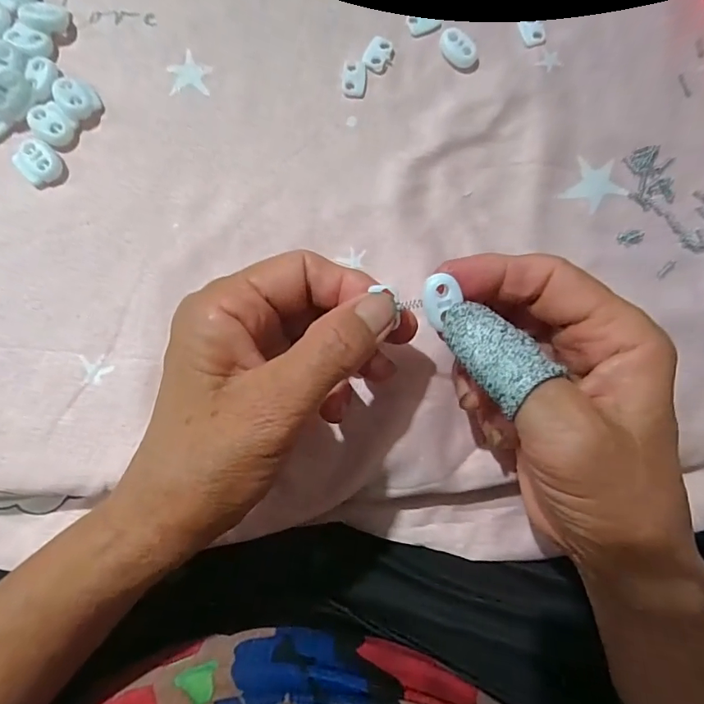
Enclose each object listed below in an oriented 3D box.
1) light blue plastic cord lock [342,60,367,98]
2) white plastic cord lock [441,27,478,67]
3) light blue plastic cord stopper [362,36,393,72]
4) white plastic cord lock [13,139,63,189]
[{"bbox_3d":[0.002,-0.144,0.246,0.012,0.004,0.019,4,85,-3],"label":"light blue plastic cord lock"},{"bbox_3d":[0.057,-0.162,0.250,0.013,0.006,0.022,-43,89,-6],"label":"white plastic cord lock"},{"bbox_3d":[0.014,-0.159,0.248,0.012,0.004,0.018,25,84,-1],"label":"light blue plastic cord stopper"},{"bbox_3d":[-0.153,-0.093,0.228,0.021,0.006,0.020,42,84,1],"label":"white plastic cord lock"}]

